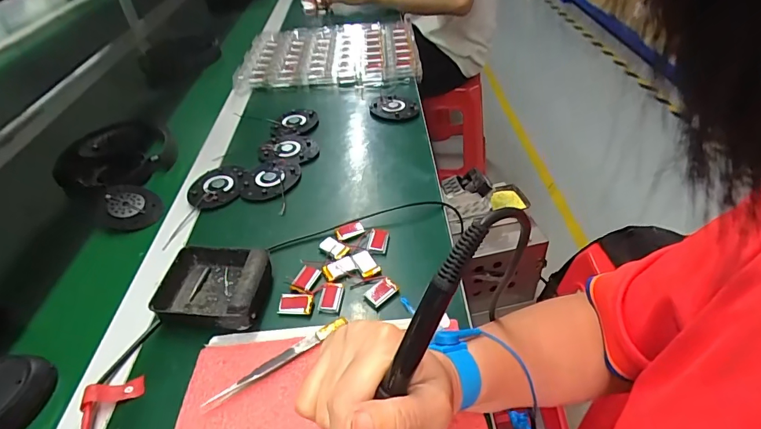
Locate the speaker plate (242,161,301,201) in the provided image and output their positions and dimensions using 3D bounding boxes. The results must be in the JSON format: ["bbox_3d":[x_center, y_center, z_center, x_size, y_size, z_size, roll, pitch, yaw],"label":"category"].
[{"bbox_3d":[-0.146,-0.049,0.564,0.073,0.007,0.076,-8,42,-2],"label":"speaker plate"}]

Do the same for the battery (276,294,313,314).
[{"bbox_3d":[-0.081,0.085,0.403,0.031,0.005,0.021,0,56,4],"label":"battery"}]

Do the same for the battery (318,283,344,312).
[{"bbox_3d":[-0.049,0.080,0.410,0.019,0.004,0.031,0,43,7],"label":"battery"}]

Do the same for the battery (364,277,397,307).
[{"bbox_3d":[0.001,0.076,0.410,0.029,0.010,0.019,-31,48,-25],"label":"battery"}]

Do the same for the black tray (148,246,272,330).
[{"bbox_3d":[-0.164,0.069,0.412,0.106,0.035,0.087,-2,42,3],"label":"black tray"}]

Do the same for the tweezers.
[{"bbox_3d":[-0.082,0.122,0.352,0.125,0.012,0.011,-30,47,-24],"label":"tweezers"}]

